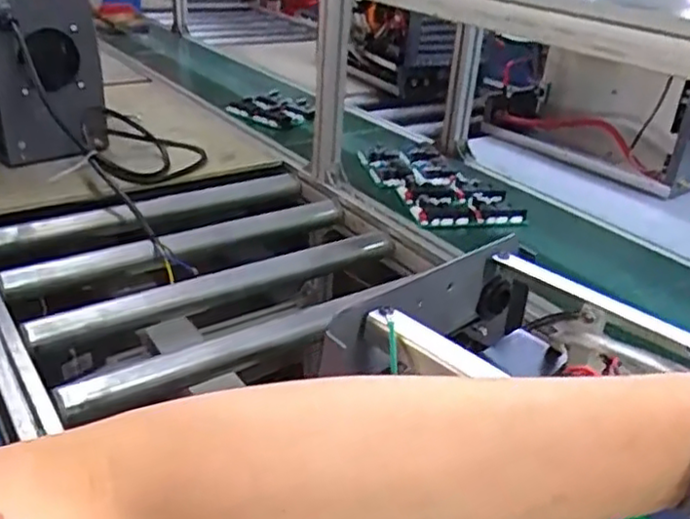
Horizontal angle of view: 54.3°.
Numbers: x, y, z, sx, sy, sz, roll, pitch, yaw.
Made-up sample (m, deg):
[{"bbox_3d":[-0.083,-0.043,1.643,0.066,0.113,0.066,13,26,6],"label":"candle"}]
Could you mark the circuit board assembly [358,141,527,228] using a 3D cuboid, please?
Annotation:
[{"bbox_3d":[0.172,-0.150,1.310,0.187,0.034,0.385,-9,31,-22],"label":"circuit board assembly"}]

